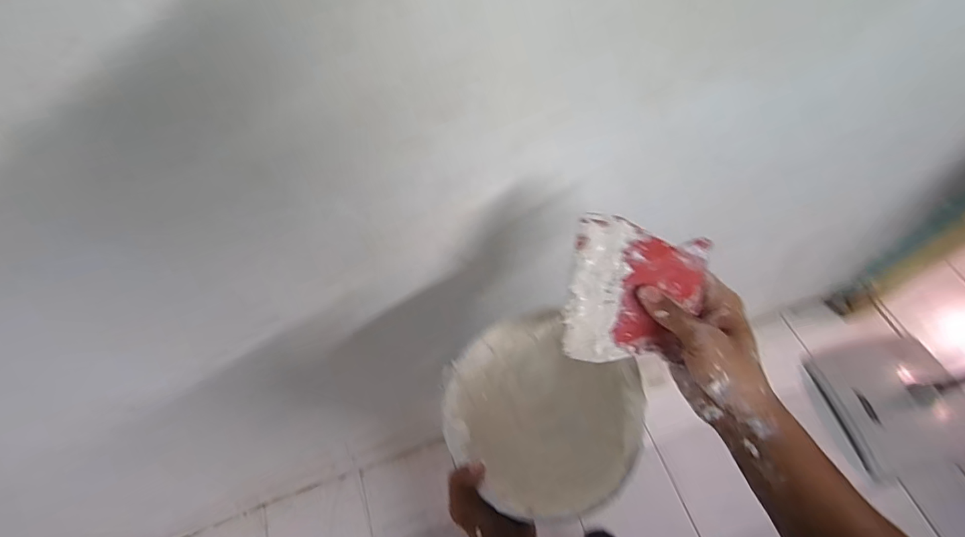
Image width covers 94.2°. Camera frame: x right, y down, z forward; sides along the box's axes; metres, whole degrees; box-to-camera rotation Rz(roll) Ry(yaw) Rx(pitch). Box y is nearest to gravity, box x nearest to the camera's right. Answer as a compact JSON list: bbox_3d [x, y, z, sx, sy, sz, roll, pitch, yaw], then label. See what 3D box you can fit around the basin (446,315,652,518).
[{"bbox_3d":[0.061,0.153,0.462,0.194,0.086,0.181,1,60,-1],"label":"basin"}]

